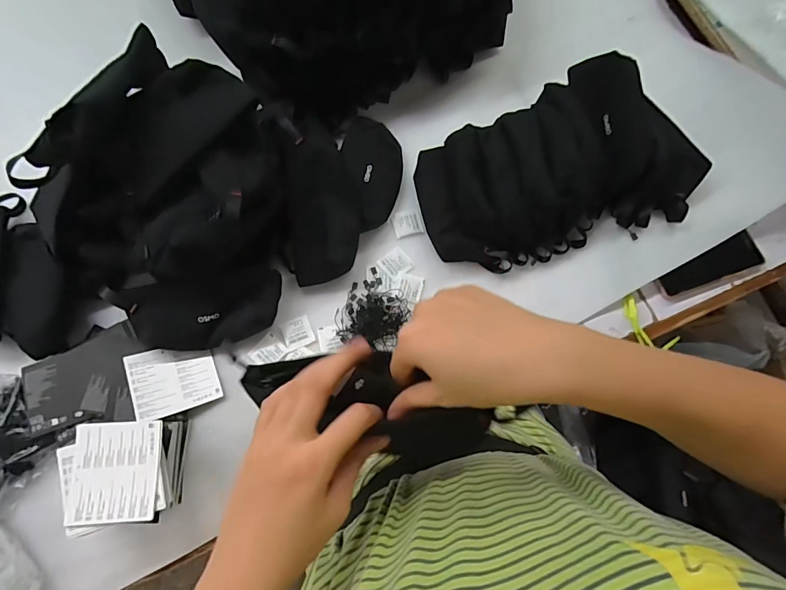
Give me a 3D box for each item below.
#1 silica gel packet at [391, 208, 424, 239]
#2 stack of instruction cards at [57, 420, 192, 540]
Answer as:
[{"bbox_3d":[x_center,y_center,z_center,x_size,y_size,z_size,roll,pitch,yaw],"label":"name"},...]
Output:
[{"bbox_3d":[0.022,-0.108,0.612,0.041,0.006,0.038,-12,77,-5],"label":"silica gel packet"},{"bbox_3d":[-0.301,0.203,0.475,0.115,0.084,0.115,-8,76,-4],"label":"stack of instruction cards"}]

